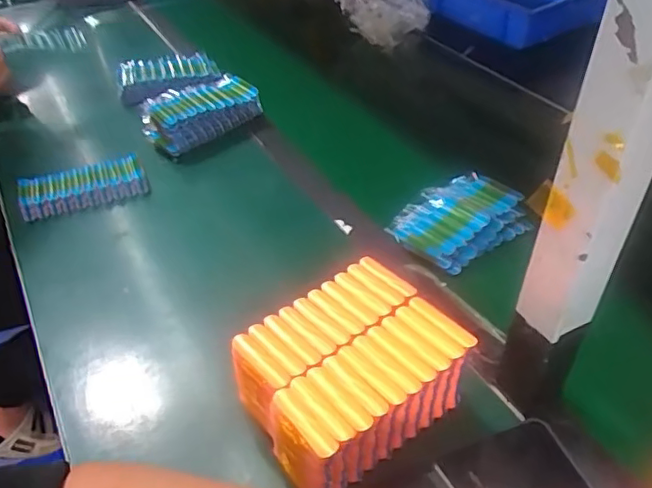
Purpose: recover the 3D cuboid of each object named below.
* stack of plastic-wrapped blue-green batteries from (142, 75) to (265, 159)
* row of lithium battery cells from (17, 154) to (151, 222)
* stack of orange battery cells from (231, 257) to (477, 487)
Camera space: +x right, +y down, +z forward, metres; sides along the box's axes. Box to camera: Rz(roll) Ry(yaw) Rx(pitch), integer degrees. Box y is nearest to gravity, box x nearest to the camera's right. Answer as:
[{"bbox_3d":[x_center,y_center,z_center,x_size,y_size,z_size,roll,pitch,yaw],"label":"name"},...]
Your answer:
[{"bbox_3d":[-0.188,-0.200,0.883,0.169,0.050,0.097,-33,51,-31],"label":"stack of plastic-wrapped blue-green batteries"},{"bbox_3d":[-0.315,-0.077,0.766,0.155,0.032,0.068,-12,43,-12],"label":"row of lithium battery cells"},{"bbox_3d":[0.020,0.105,0.488,0.162,0.079,0.134,-29,49,-28],"label":"stack of orange battery cells"}]

